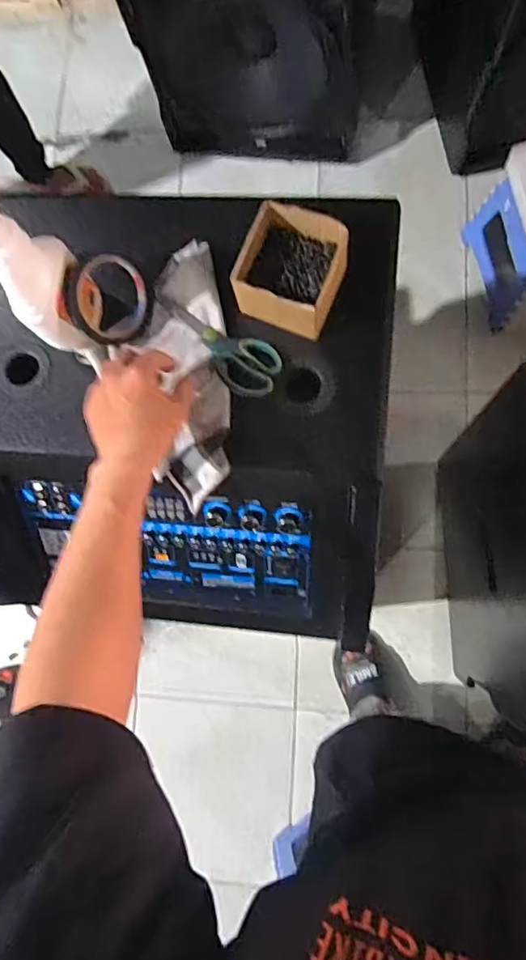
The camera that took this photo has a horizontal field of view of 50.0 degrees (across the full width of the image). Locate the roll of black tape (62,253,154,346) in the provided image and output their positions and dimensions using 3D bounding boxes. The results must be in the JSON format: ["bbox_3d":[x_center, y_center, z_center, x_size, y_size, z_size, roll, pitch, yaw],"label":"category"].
[{"bbox_3d":[-0.169,-0.199,0.616,0.029,0.103,0.097,10,92,51],"label":"roll of black tape"}]

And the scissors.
[{"bbox_3d":[-0.041,-0.160,0.628,0.068,0.007,0.169,-32,72,-19],"label":"scissors"}]

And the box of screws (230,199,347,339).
[{"bbox_3d":[0.036,-0.221,0.607,0.112,0.069,0.098,22,84,10],"label":"box of screws"}]

